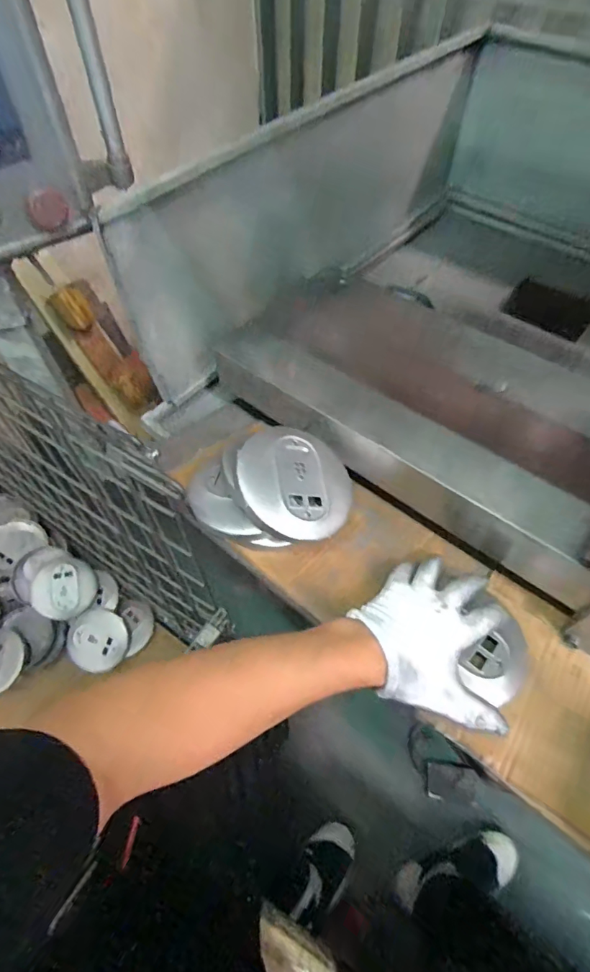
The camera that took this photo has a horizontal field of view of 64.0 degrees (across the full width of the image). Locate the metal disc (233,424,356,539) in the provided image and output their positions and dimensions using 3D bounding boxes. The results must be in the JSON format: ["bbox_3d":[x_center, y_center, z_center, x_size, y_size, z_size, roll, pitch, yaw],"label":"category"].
[{"bbox_3d":[0.002,-0.005,0.503,0.129,0.012,0.121,11,62,-22],"label":"metal disc"}]

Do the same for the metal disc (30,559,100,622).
[{"bbox_3d":[-0.510,0.227,1.049,0.124,0.014,0.130,-1,92,-27],"label":"metal disc"}]

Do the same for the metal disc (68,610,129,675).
[{"bbox_3d":[-0.428,0.338,1.032,0.125,0.011,0.122,3,83,-23],"label":"metal disc"}]

